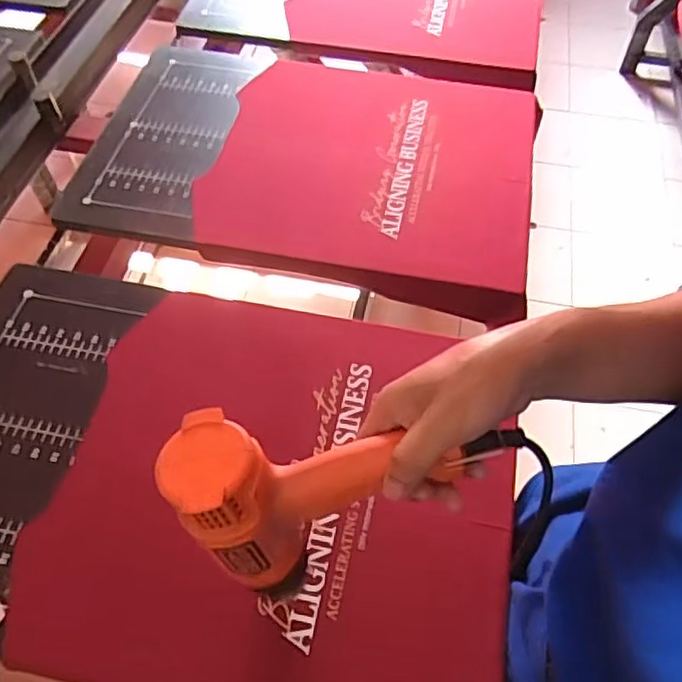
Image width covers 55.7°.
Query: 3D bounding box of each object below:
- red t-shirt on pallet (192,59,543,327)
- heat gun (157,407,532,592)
[{"bbox_3d":[0.043,-0.242,0.889,0.435,0.067,0.412,10,56,6],"label":"red t-shirt on pallet"},{"bbox_3d":[-0.001,0.110,0.428,0.213,0.130,0.083,3,54,2],"label":"heat gun"}]

